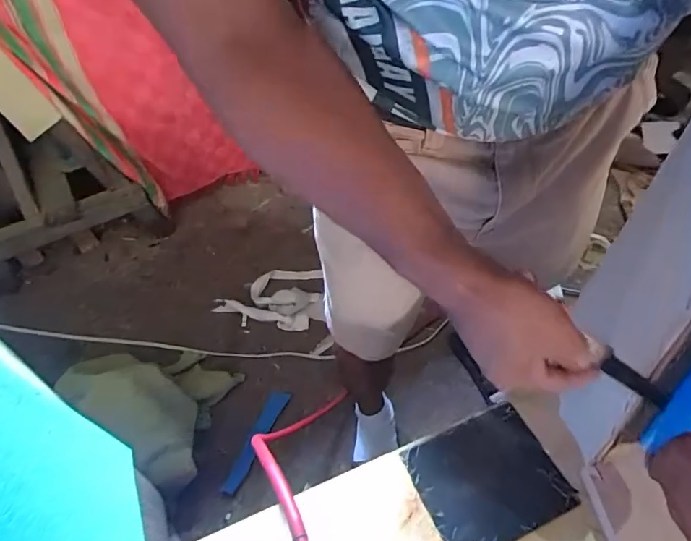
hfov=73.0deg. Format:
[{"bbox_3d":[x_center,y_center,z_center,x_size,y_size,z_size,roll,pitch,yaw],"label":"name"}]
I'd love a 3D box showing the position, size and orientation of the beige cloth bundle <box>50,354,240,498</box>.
[{"bbox_3d":[-0.385,0.254,0.977,0.340,0.188,0.277,31,58,21],"label":"beige cloth bundle"}]

